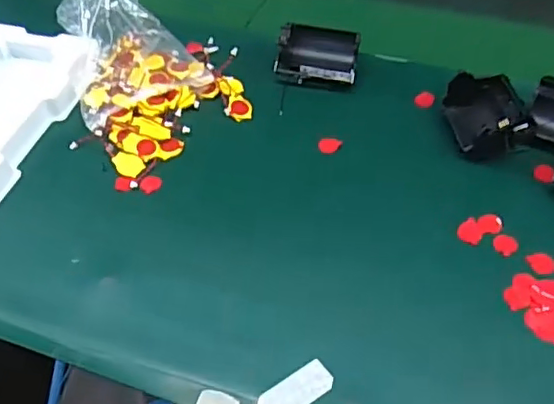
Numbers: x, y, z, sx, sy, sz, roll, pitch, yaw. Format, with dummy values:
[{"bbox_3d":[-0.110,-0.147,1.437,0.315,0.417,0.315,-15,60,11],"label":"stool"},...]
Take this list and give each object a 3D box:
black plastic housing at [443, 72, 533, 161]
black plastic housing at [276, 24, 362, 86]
[{"bbox_3d":[0.169,-0.068,0.469,0.052,0.039,0.074,-4,48,-2],"label":"black plastic housing"},{"bbox_3d":[0.036,-0.130,0.519,0.071,0.046,0.029,7,48,8],"label":"black plastic housing"}]

